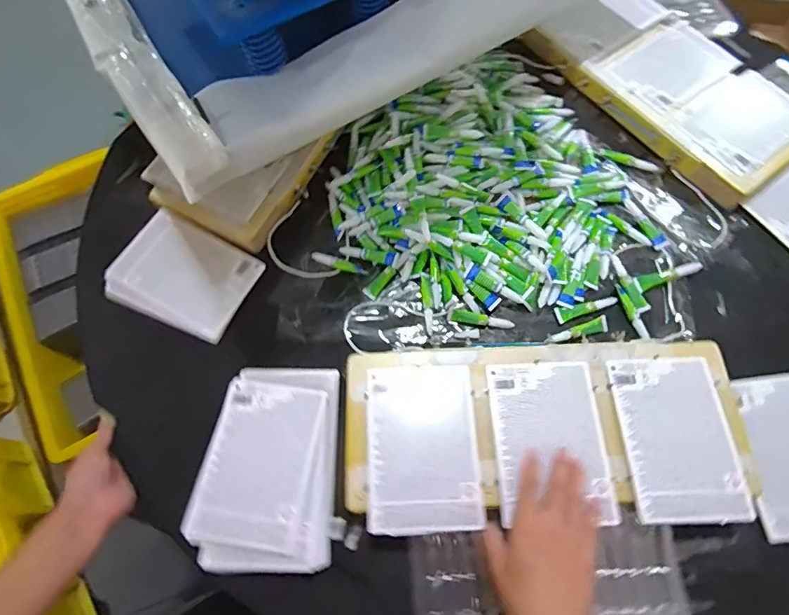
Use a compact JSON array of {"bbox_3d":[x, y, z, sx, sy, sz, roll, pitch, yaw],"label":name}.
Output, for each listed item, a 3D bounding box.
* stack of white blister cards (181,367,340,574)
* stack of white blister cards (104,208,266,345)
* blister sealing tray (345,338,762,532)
[{"bbox_3d":[-0.140,0.168,0.510,0.146,0.022,0.210,0,66,1],"label":"stack of white blister cards"},{"bbox_3d":[-0.276,-0.042,0.604,0.168,0.030,0.129,24,69,11],"label":"stack of white blister cards"},{"bbox_3d":[0.161,0.134,0.508,0.418,0.025,0.185,-3,66,-1],"label":"blister sealing tray"}]

